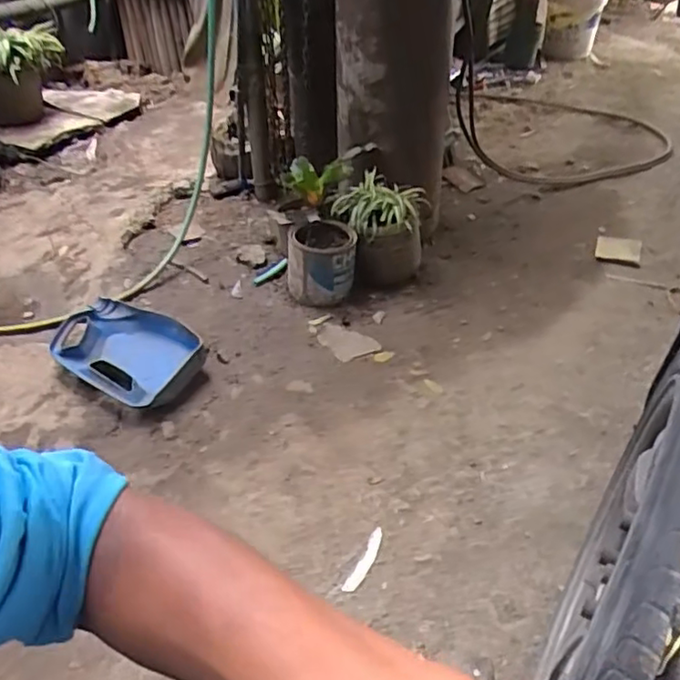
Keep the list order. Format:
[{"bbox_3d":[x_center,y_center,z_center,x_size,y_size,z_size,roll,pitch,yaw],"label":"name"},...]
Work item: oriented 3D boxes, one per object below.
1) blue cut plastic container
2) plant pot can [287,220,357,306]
[{"bbox_3d":[-0.433,0.026,1.279,0.314,0.076,0.216,28,47,28],"label":"blue cut plastic container"},{"bbox_3d":[-0.044,-0.175,1.457,0.157,0.148,0.143,3,41,3],"label":"plant pot can"}]

